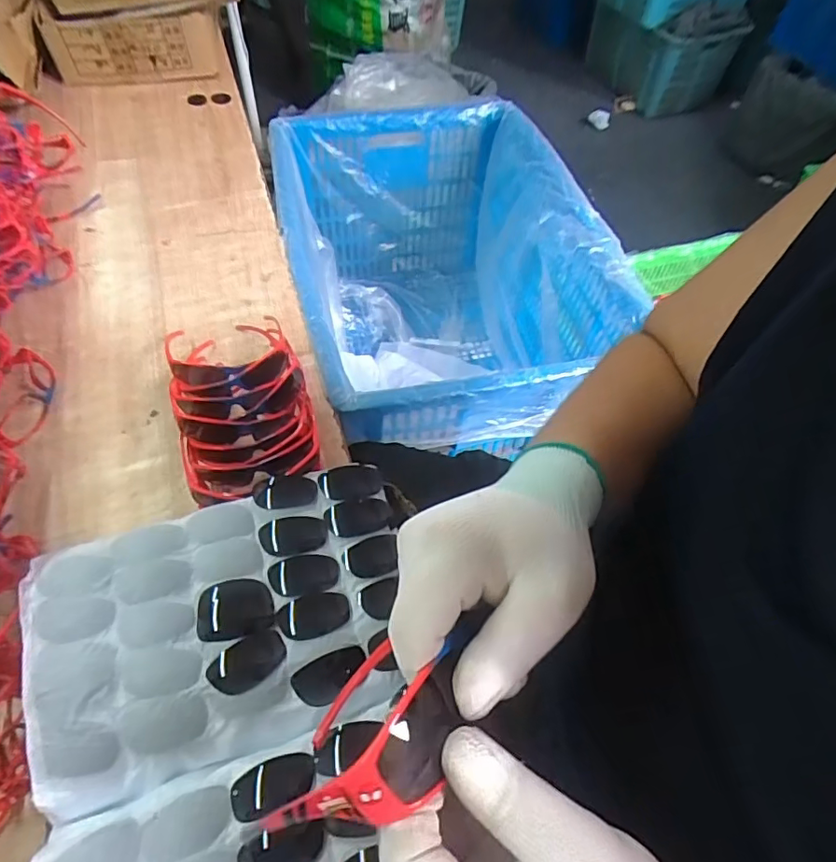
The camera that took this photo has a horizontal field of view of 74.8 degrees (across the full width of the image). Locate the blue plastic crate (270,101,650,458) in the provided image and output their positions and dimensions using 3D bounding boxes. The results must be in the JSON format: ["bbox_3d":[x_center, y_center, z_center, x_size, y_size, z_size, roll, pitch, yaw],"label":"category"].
[{"bbox_3d":[0.033,-0.227,1.005,0.483,0.409,0.683,-13,58,-11],"label":"blue plastic crate"}]

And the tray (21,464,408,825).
[{"bbox_3d":[-0.146,0.146,0.437,0.294,0.044,0.207,-12,58,-11],"label":"tray"}]

